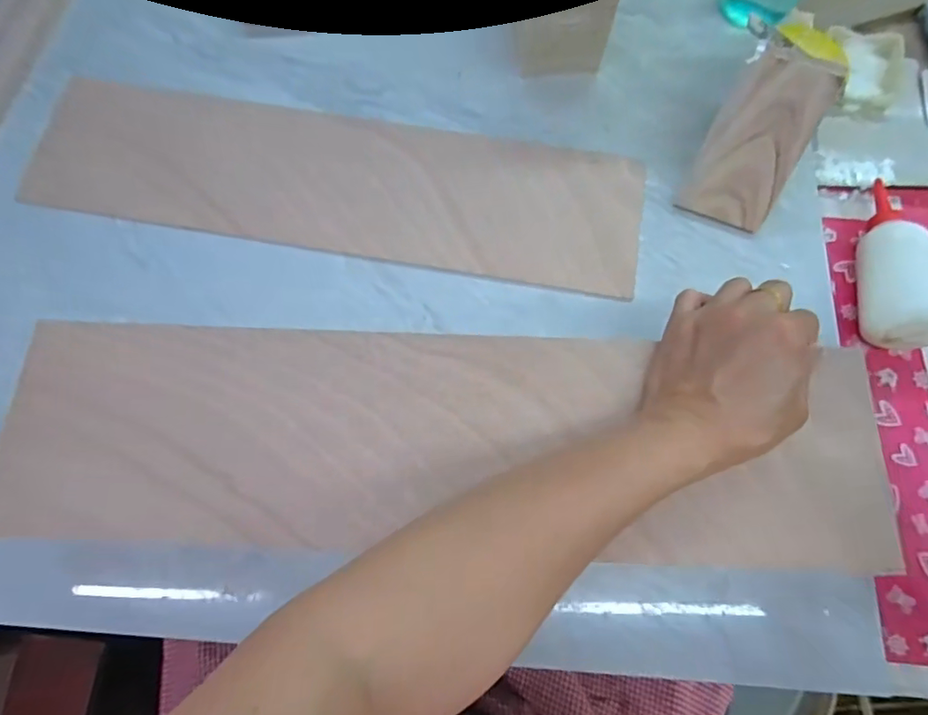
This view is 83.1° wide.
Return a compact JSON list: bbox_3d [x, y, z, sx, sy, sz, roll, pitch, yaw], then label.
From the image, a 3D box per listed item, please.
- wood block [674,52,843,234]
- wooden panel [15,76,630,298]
[{"bbox_3d":[0.239,-0.174,0.432,0.074,0.005,0.126,24,119,10],"label":"wood block"},{"bbox_3d":[-0.115,-0.160,0.472,0.542,0.008,0.133,10,74,3],"label":"wooden panel"}]

